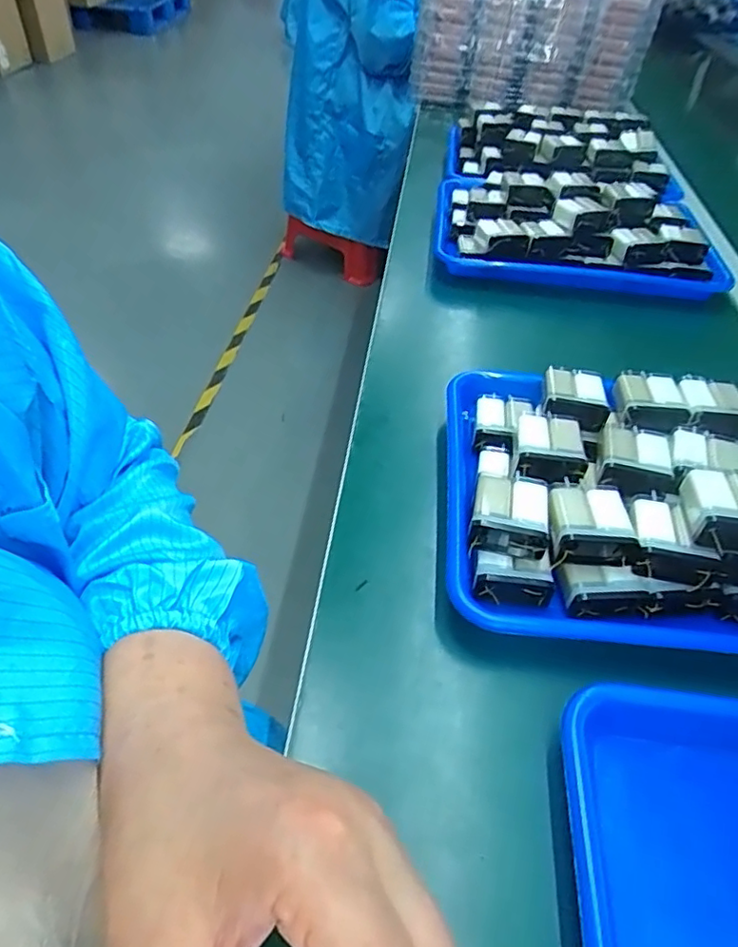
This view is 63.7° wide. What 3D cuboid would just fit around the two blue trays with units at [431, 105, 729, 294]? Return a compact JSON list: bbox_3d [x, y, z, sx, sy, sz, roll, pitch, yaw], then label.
[{"bbox_3d":[0.261,-0.377,0.800,0.314,0.092,0.440,8,46,2],"label":"two blue trays with units"}]

